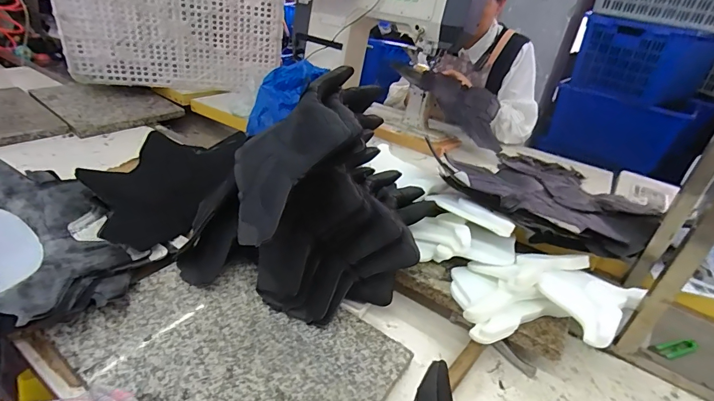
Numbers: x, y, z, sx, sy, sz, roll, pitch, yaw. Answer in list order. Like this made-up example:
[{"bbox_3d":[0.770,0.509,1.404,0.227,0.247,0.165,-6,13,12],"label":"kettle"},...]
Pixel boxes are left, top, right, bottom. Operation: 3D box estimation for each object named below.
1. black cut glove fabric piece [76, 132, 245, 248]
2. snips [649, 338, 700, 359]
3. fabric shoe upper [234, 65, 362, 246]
[{"bbox_3d":[-0.350,-0.046,0.758,0.220,0.071,0.325,29,48,22],"label":"black cut glove fabric piece"},{"bbox_3d":[0.529,0.246,0.647,0.082,0.014,0.028,-3,32,-18],"label":"snips"},{"bbox_3d":[-0.085,-0.074,0.572,0.070,0.270,0.182,29,18,-52],"label":"fabric shoe upper"}]

